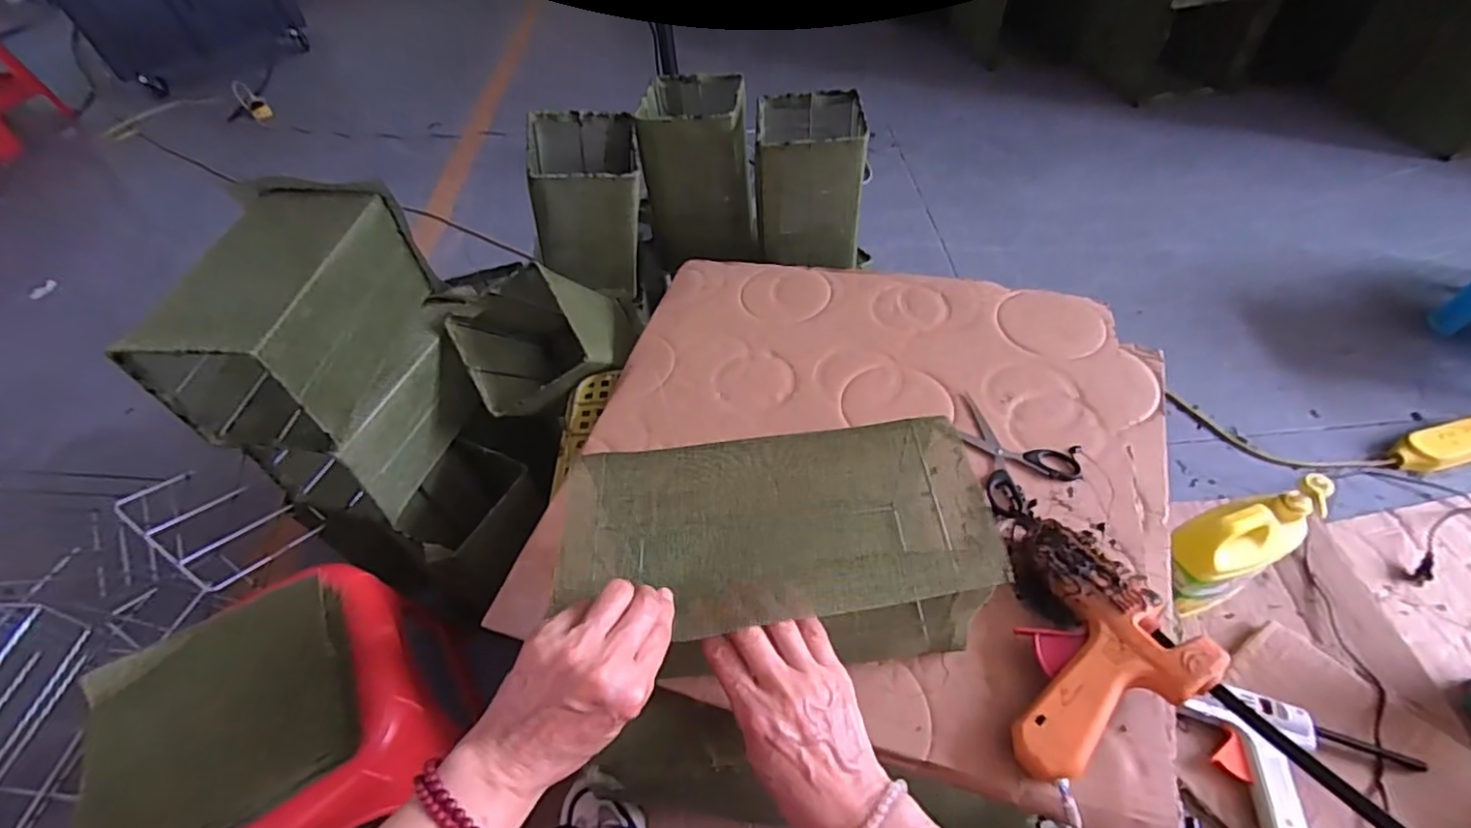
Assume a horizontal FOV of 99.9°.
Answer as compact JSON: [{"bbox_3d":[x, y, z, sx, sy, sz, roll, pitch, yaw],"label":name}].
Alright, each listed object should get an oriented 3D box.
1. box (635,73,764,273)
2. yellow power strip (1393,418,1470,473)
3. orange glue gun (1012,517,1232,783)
[{"bbox_3d":[-0.052,-0.375,0.972,0.163,0.237,0.145,3,50,8],"label":"box"},{"bbox_3d":[1.121,0.041,0.958,0.203,0.042,0.066,-14,50,-6],"label":"yellow power strip"},{"bbox_3d":[0.245,0.169,0.481,0.152,0.056,0.164,-24,51,-14],"label":"orange glue gun"}]

